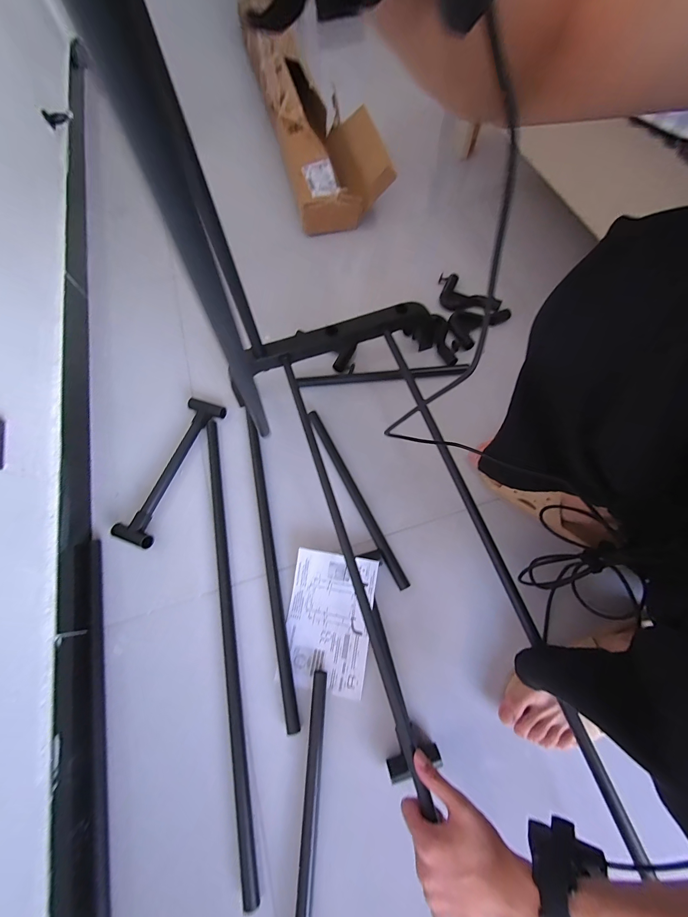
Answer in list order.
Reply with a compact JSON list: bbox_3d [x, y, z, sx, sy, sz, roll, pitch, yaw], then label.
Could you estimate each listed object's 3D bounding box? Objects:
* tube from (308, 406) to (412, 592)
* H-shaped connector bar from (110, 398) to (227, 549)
[{"bbox_3d":[0.017,0.064,0.620,0.025,0.016,0.369,-26,69,-8],"label":"tube"},{"bbox_3d":[-0.336,0.016,0.647,0.080,0.032,0.303,17,69,9],"label":"H-shaped connector bar"}]

